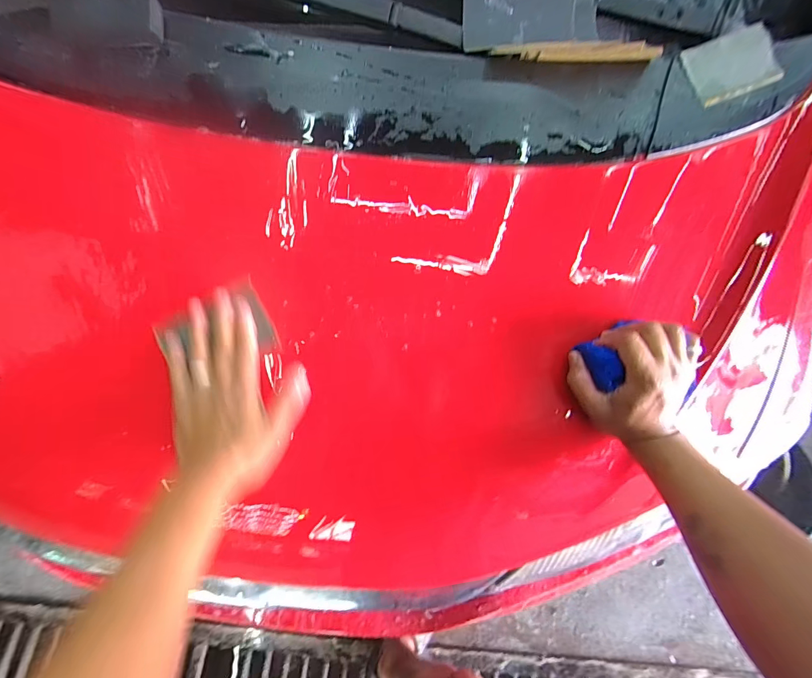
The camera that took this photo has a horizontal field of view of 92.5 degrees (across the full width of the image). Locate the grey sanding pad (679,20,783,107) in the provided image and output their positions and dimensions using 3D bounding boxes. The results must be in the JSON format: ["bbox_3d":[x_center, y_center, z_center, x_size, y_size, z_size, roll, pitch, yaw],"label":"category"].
[{"bbox_3d":[0.414,-0.348,0.491,0.128,0.006,0.078,-24,86,-6],"label":"grey sanding pad"}]

